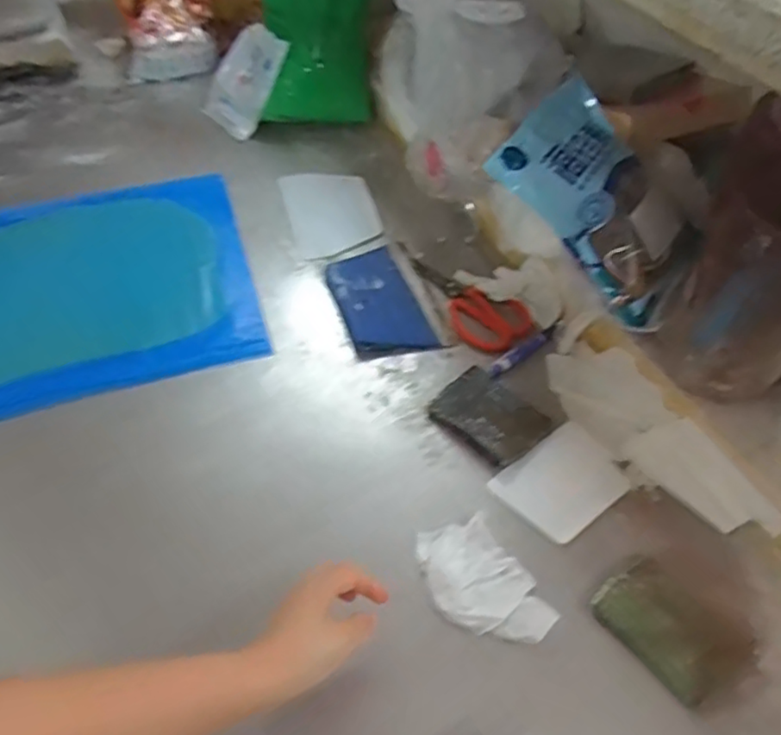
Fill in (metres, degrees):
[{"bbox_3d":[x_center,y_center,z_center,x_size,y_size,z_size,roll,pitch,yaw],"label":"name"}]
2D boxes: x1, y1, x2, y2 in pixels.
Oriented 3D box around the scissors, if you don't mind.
[{"bbox_3d":[0.095,-0.098,0.821,0.091,0.007,0.207,-26,58,-18],"label":"scissors"}]

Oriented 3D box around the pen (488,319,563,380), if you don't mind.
[{"bbox_3d":[0.163,-0.022,0.766,0.121,0.011,0.019,-34,60,-22],"label":"pen"}]

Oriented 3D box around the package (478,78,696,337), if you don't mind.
[{"bbox_3d":[0.251,-0.180,0.719,0.275,0.079,0.185,42,60,2],"label":"package"}]

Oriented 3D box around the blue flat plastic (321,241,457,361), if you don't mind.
[{"bbox_3d":[-0.009,-0.089,0.800,0.117,0.013,0.180,-17,55,-12],"label":"blue flat plastic"}]

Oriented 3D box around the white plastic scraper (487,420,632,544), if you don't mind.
[{"bbox_3d":[0.179,0.118,0.657,0.130,0.005,0.093,-31,63,-26],"label":"white plastic scraper"}]

